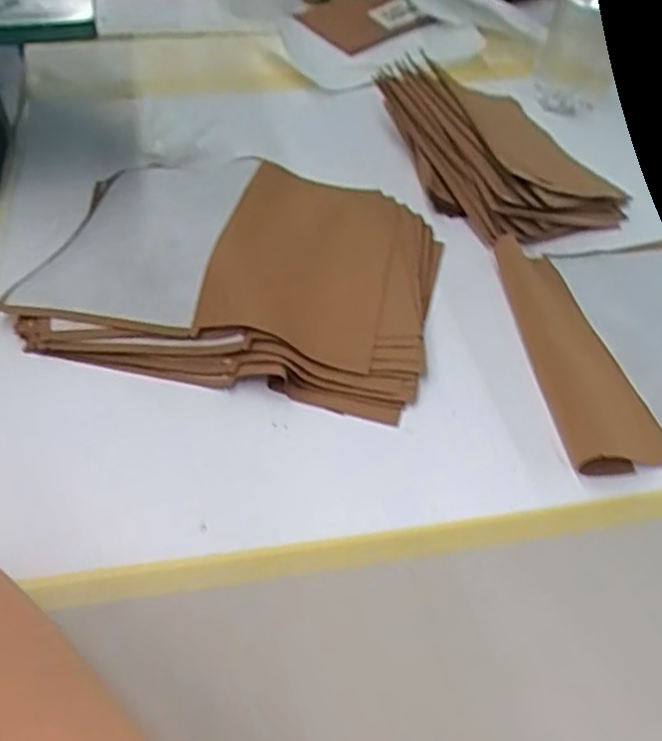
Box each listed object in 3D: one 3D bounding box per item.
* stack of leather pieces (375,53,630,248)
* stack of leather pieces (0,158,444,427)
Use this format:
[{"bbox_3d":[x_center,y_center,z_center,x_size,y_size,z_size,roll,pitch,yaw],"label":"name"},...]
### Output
[{"bbox_3d":[0.128,-0.173,0.527,0.132,0.053,0.179,-18,49,-20],"label":"stack of leather pieces"},{"bbox_3d":[-0.053,-0.078,0.433,0.238,0.035,0.202,10,46,5],"label":"stack of leather pieces"}]

